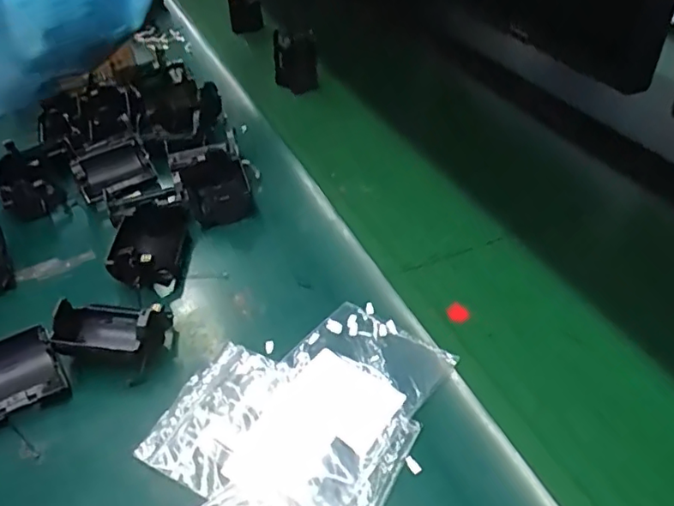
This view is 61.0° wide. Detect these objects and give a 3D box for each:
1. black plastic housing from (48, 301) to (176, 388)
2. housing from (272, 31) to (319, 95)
[{"bbox_3d":[-0.160,0.054,0.407,0.086,0.035,0.058,7,44,14],"label":"black plastic housing"},{"bbox_3d":[-0.051,-0.234,0.710,0.051,0.076,0.020,-7,41,-4],"label":"housing"}]

